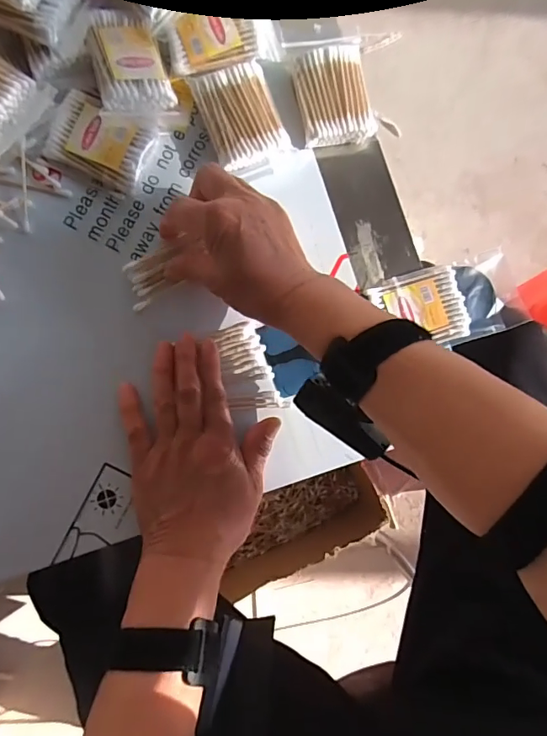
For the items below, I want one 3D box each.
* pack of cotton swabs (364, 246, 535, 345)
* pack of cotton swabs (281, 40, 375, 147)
[{"bbox_3d":[0.144,-0.053,0.384,0.118,0.015,0.065,-17,85,-5],"label":"pack of cotton swabs"},{"bbox_3d":[0.048,-0.227,0.382,0.058,0.015,0.088,-11,92,-6],"label":"pack of cotton swabs"}]

